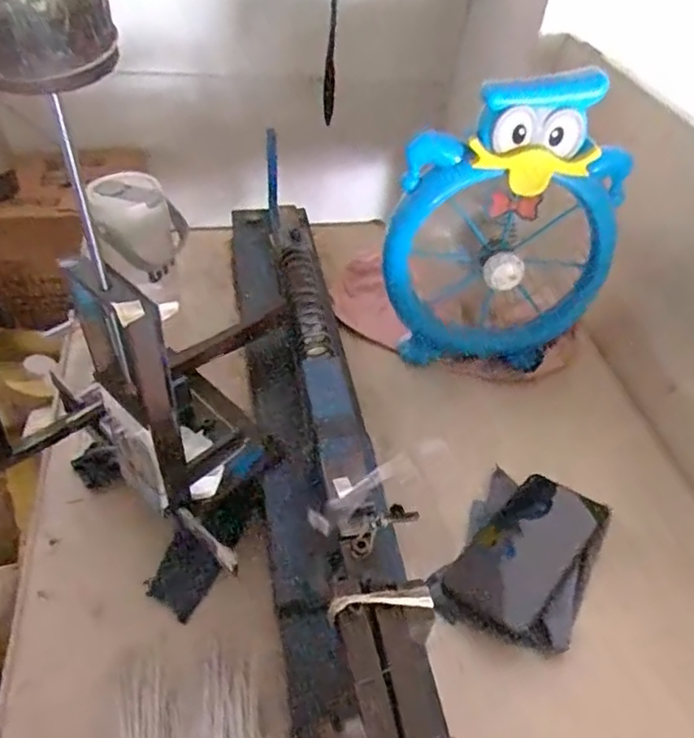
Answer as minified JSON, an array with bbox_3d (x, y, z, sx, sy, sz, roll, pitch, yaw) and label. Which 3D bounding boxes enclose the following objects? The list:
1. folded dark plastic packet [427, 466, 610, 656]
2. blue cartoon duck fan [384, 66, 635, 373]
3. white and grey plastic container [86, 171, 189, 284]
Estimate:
[{"bbox_3d":[0.150,0.156,0.528,0.107,0.025,0.158,25,48,17],"label":"folded dark plastic packet"},{"bbox_3d":[0.154,-0.134,0.618,0.224,0.283,0.076,10,45,3],"label":"blue cartoon duck fan"},{"bbox_3d":[-0.216,-0.153,0.654,0.086,0.085,0.087,-5,46,-12],"label":"white and grey plastic container"}]

